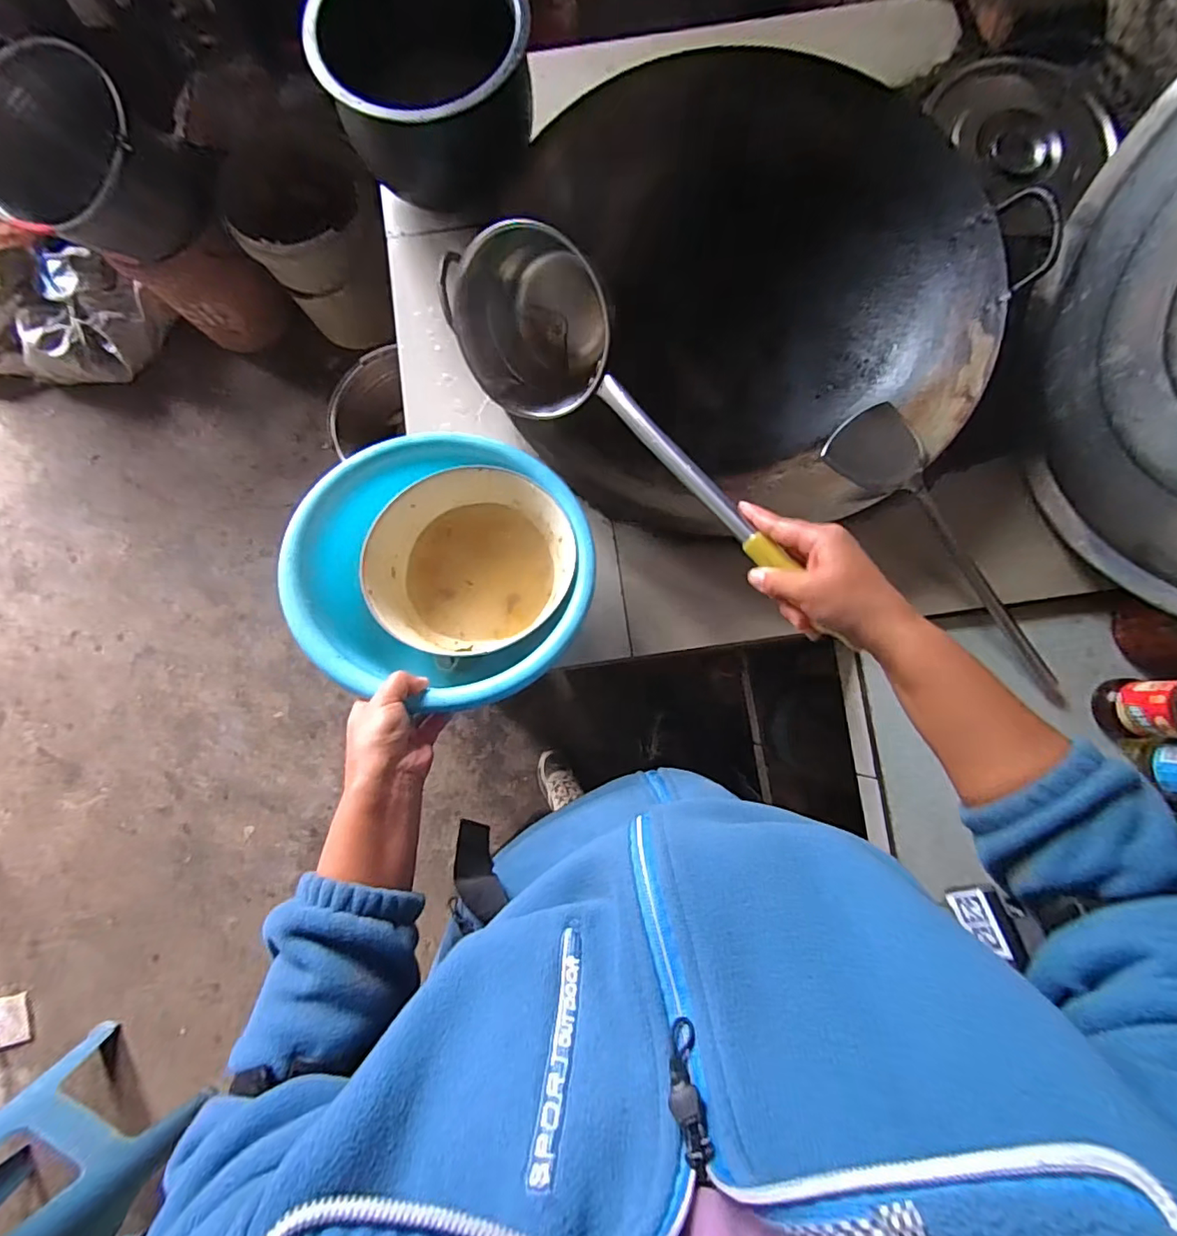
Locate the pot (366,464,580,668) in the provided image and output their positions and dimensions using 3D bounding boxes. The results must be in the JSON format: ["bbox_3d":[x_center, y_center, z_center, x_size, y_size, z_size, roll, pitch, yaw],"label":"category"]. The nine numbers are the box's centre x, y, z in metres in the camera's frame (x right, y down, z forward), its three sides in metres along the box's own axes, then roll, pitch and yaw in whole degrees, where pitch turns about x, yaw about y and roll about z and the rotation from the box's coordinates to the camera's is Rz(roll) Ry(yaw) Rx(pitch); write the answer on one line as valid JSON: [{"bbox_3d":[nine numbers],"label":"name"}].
[{"bbox_3d":[-0.120,-0.059,0.567,0.197,0.103,0.185,0,82,1],"label":"pot"}]

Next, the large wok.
[{"bbox_3d":[0.200,-0.383,0.671,0.519,0.204,0.557,39,84,6],"label":"large wok"}]

